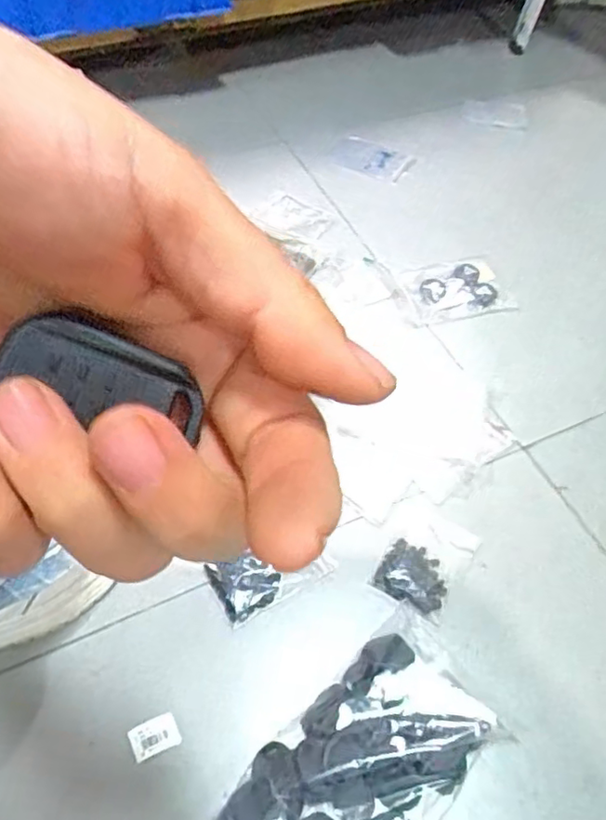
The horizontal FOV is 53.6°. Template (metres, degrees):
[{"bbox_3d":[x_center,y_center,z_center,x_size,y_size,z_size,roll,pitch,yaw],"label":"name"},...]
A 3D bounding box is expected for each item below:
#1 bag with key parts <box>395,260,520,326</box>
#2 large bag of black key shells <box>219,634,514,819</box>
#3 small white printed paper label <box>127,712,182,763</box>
[{"bbox_3d":[0.187,-0.151,0.740,0.129,0.015,0.088,-13,56,-12],"label":"bag with key parts"},{"bbox_3d":[0.019,0.279,0.409,0.121,0.051,0.265,38,61,21],"label":"large bag of black key shells"},{"bbox_3d":[-0.112,0.246,0.452,0.036,0.004,0.024,-19,58,-16],"label":"small white printed paper label"}]

